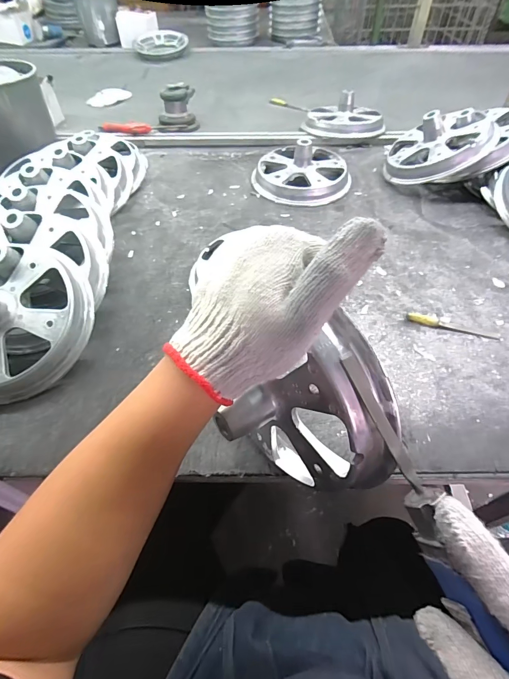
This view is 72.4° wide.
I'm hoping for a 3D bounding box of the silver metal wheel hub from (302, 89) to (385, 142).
[{"bbox_3d":[0.217,-0.561,0.875,0.184,0.075,0.161,-12,54,-8],"label":"silver metal wheel hub"}]

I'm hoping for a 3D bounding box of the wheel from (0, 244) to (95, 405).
[{"bbox_3d":[-0.305,-0.030,0.421,0.187,0.069,0.204,2,78,-8],"label":"wheel"}]

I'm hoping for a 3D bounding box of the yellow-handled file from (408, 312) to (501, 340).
[{"bbox_3d":[0.283,-0.020,0.494,0.122,0.010,0.014,14,54,11],"label":"yellow-handled file"}]

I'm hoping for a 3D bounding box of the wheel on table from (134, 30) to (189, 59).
[{"bbox_3d":[-0.358,-1.138,1.343,0.206,0.047,0.172,-9,52,-6],"label":"wheel on table"}]

